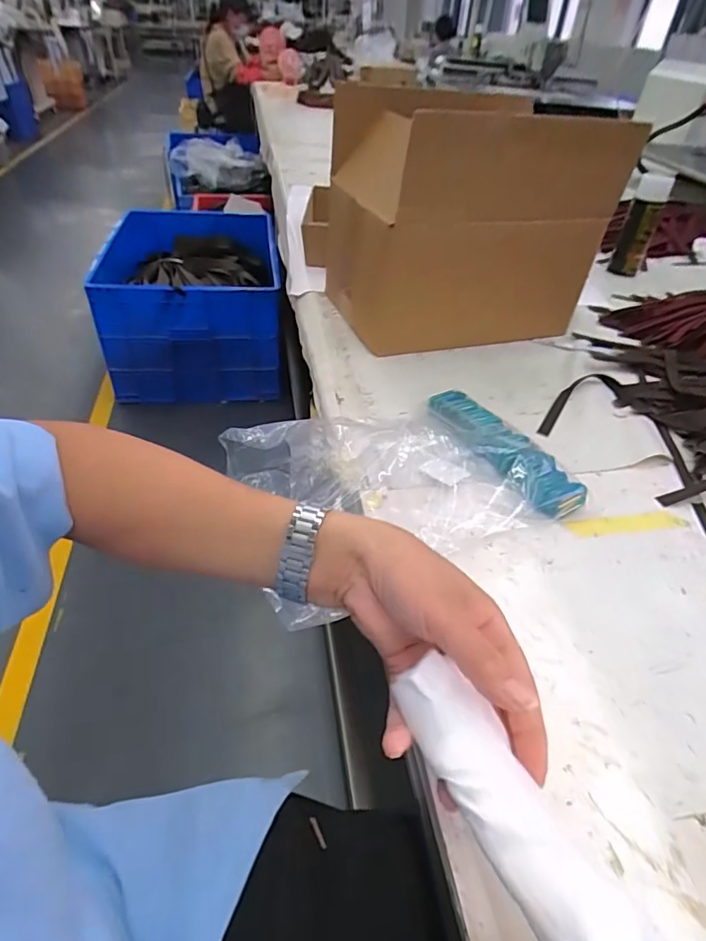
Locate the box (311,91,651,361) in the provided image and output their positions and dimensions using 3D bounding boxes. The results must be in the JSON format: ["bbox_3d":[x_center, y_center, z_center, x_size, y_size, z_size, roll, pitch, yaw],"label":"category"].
[{"bbox_3d":[0.155,-0.429,0.858,0.371,0.319,0.379,-12,44,-18],"label":"box"}]

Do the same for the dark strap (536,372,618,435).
[{"bbox_3d":[0.312,-0.099,0.727,0.191,0.012,0.049,-26,49,-28],"label":"dark strap"}]

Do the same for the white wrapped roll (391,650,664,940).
[{"bbox_3d":[0.087,0.182,0.240,0.047,0.039,0.188,-20,41,-23],"label":"white wrapped roll"}]

